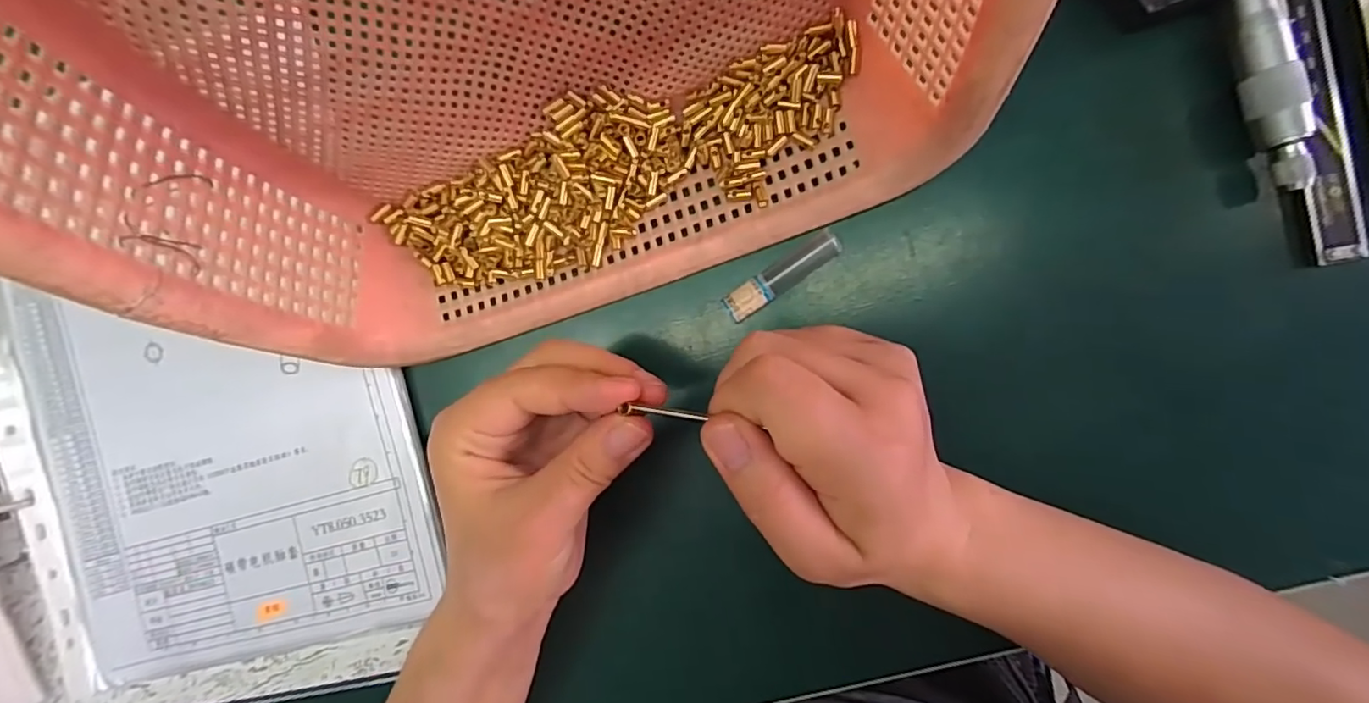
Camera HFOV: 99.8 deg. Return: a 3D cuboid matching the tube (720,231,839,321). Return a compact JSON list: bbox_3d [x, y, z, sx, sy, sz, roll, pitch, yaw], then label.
[{"bbox_3d":[0.042,-0.033,0.251,0.054,0.008,0.013,-35,85,7],"label":"tube"}]

